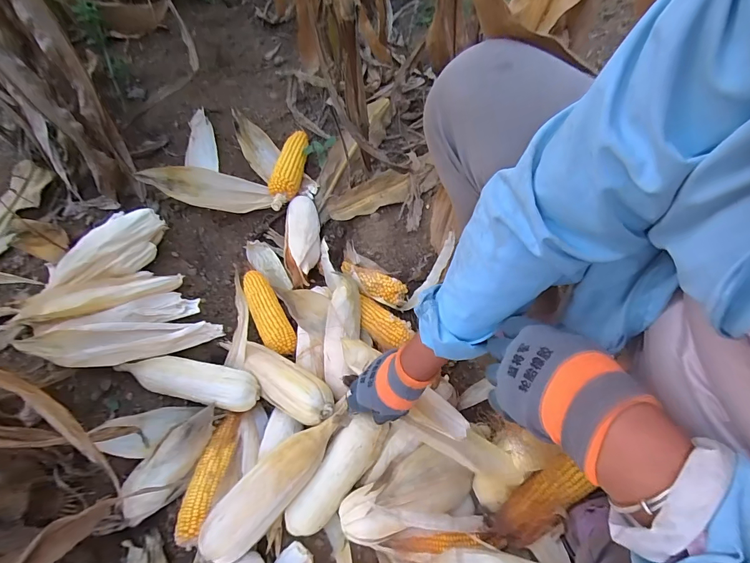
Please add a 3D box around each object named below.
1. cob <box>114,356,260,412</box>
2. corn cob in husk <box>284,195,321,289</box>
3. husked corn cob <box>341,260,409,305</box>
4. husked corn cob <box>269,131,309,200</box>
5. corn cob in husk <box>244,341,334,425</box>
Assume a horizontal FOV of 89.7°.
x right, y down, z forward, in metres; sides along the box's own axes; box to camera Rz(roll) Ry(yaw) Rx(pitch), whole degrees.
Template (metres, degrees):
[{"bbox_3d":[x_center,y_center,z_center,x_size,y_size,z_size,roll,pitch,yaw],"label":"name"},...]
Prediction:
[{"bbox_3d":[-0.290,0.151,0.586,0.224,0.044,0.060,9,62,8],"label":"cob"},{"bbox_3d":[-0.146,-0.093,0.742,0.077,0.059,0.226,-4,61,2],"label":"corn cob in husk"},{"bbox_3d":[-0.005,0.004,0.696,0.135,0.036,0.051,28,66,17],"label":"husked corn cob"},{"bbox_3d":[-0.183,-0.259,0.828,0.053,0.052,0.193,4,61,6],"label":"husked corn cob"},{"bbox_3d":[-0.144,0.154,0.585,0.179,0.044,0.068,28,66,17],"label":"corn cob in husk"}]

